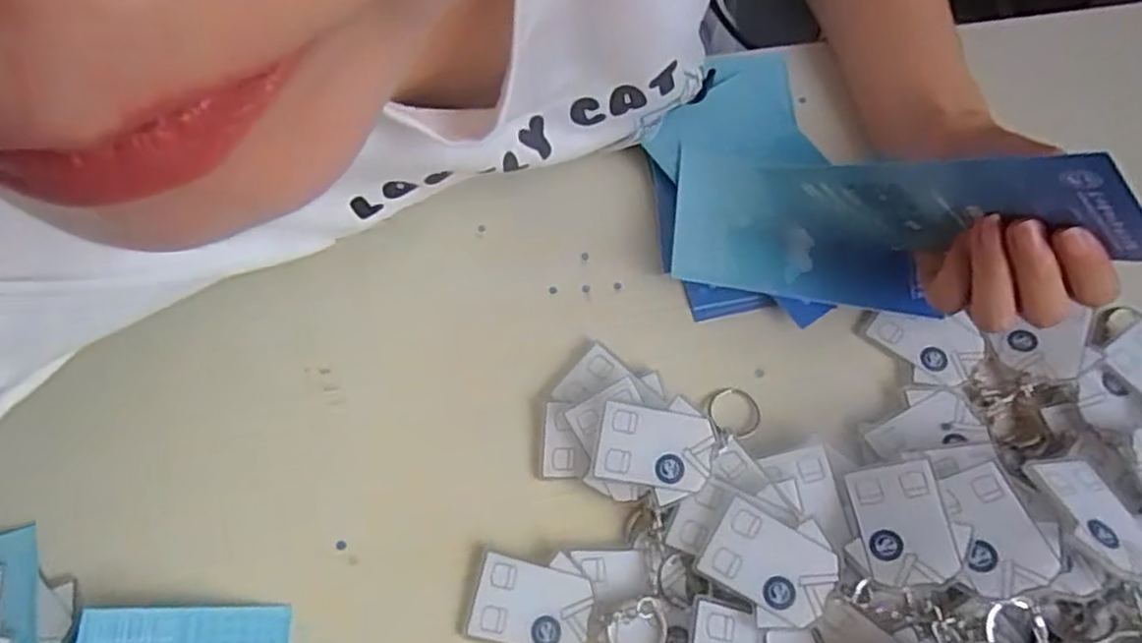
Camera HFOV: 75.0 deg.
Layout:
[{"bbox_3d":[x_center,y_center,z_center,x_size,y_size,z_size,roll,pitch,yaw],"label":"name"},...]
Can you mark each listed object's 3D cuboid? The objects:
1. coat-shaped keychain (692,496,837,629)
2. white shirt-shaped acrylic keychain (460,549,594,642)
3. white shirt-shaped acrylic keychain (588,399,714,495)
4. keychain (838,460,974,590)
[{"bbox_3d":[0.080,0.097,0.299,0.049,0.004,0.040,29,80,22],"label":"coat-shaped keychain"},{"bbox_3d":[-0.018,0.119,0.311,0.050,0.008,0.042,13,68,6],"label":"white shirt-shaped acrylic keychain"},{"bbox_3d":[0.035,0.053,0.324,0.050,0.004,0.039,8,77,13],"label":"white shirt-shaped acrylic keychain"},{"bbox_3d":[0.133,0.082,0.301,0.043,0.004,0.048,-16,54,14],"label":"keychain"}]

